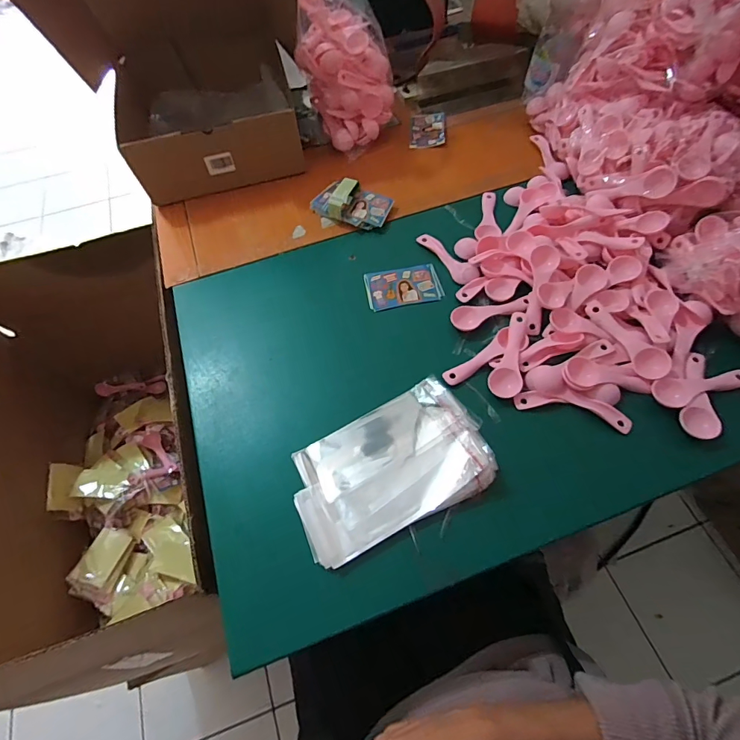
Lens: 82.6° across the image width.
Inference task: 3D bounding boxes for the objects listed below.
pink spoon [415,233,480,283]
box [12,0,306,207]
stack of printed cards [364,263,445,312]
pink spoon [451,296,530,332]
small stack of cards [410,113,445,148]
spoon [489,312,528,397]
[{"bbox_3d":[0.110,-0.161,0.589,0.033,0.019,0.113,-26,62,-12],"label":"pink spoon"},{"bbox_3d":[-0.293,-0.481,0.642,0.322,0.286,0.290,-16,60,-7],"label":"box"},{"bbox_3d":[0.045,-0.116,0.574,0.099,0.004,0.068,-10,60,-4],"label":"stack of printed cards"},{"bbox_3d":[0.154,-0.073,0.532,0.102,0.014,0.032,-11,60,-4],"label":"pink spoon"},{"bbox_3d":[0.104,-0.432,0.753,0.061,0.006,0.099,-3,60,16],"label":"small stack of cards"},{"bbox_3d":[0.163,-0.020,0.494,0.034,0.018,0.110,12,61,9],"label":"spoon"}]

